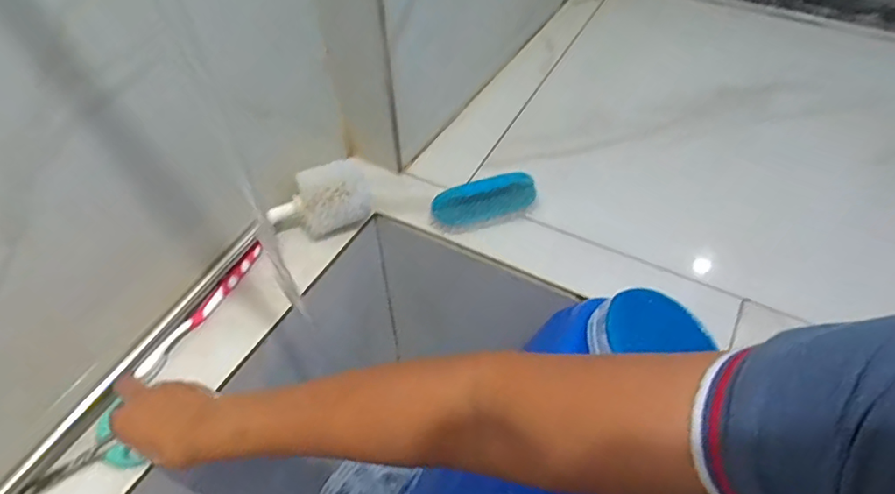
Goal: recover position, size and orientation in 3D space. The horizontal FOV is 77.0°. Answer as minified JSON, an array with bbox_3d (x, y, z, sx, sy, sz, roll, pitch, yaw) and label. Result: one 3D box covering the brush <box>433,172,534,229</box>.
[{"bbox_3d":[0.043,-0.048,0.642,0.122,0.043,0.040,-14,51,-10],"label":"brush"}]

